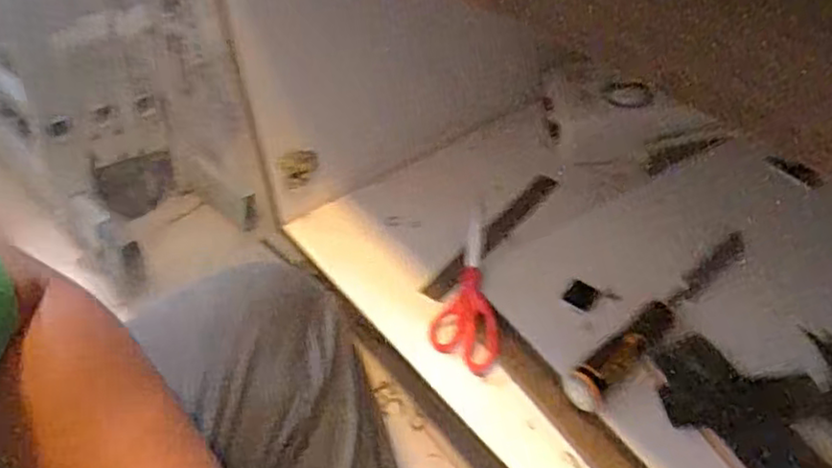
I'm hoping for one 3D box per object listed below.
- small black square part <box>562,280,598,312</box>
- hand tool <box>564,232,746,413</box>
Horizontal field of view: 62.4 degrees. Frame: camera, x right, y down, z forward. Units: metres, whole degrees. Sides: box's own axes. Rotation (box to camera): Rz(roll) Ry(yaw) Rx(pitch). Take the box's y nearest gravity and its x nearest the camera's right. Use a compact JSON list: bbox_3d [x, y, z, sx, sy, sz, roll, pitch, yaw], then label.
[{"bbox_3d":[0.164,0.061,0.683,0.028,0.006,0.028,26,64,27],"label":"small black square part"},{"bbox_3d":[0.218,0.093,0.638,0.219,0.046,0.040,-32,51,-26],"label":"hand tool"}]

